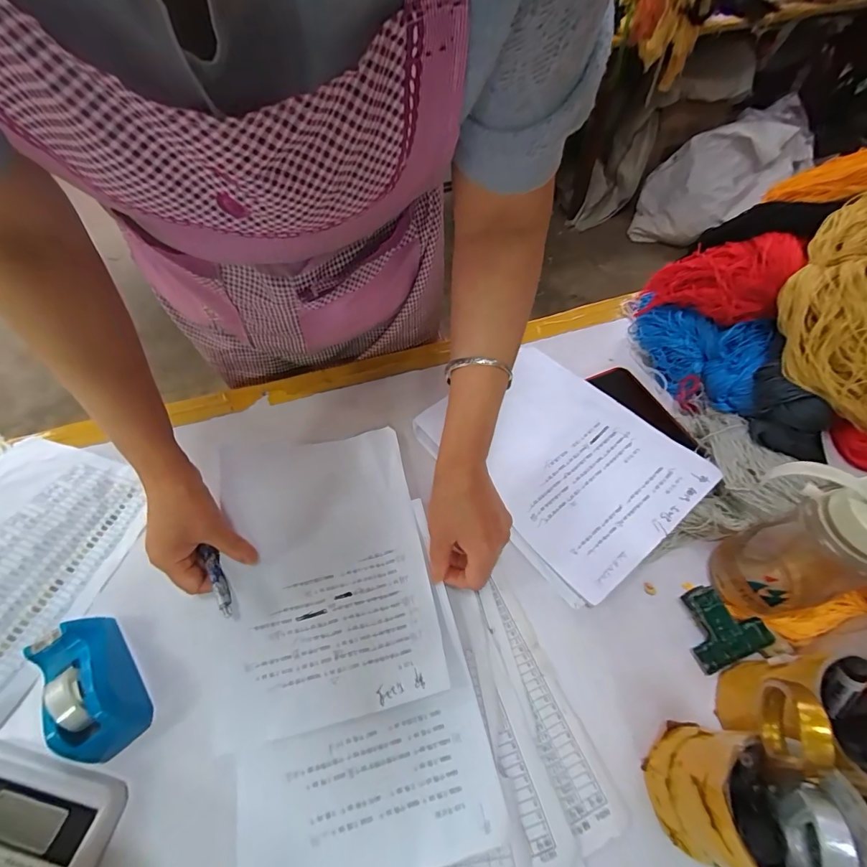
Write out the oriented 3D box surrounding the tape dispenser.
[{"bbox_3d":[-0.305,0.221,0.363,0.050,0.062,0.108,-37,64,-20],"label":"tape dispenser"}]

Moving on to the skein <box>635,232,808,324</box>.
[{"bbox_3d":[0.343,-0.186,0.511,0.071,0.083,0.182,-27,22,-14],"label":"skein"}]

